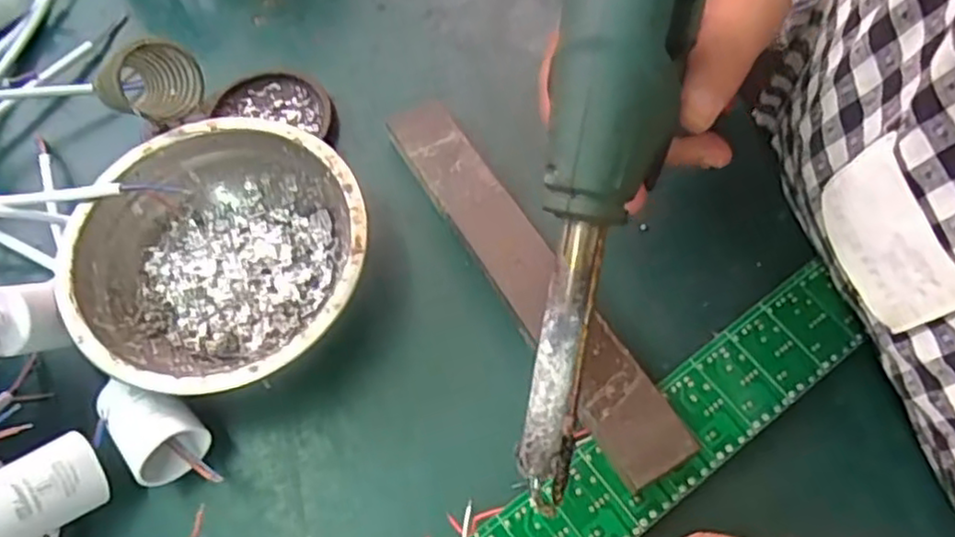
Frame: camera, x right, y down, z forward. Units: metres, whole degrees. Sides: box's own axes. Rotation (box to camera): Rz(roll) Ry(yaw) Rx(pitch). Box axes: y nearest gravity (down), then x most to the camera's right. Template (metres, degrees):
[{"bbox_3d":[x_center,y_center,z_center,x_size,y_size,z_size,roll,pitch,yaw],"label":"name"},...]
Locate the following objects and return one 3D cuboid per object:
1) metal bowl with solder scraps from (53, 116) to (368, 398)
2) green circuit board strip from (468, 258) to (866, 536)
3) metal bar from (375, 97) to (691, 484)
[{"bbox_3d":[-0.112,-0.005,0.310,0.123,0.036,0.122,-1,65,3],"label":"metal bowl with solder scraps"},{"bbox_3d":[0.080,0.066,0.278,0.191,0.004,0.039,-35,69,-13],"label":"green circuit board strip"},{"bbox_3d":[0.018,-0.004,0.305,0.033,0.005,0.210,-28,62,-10],"label":"metal bar"}]

